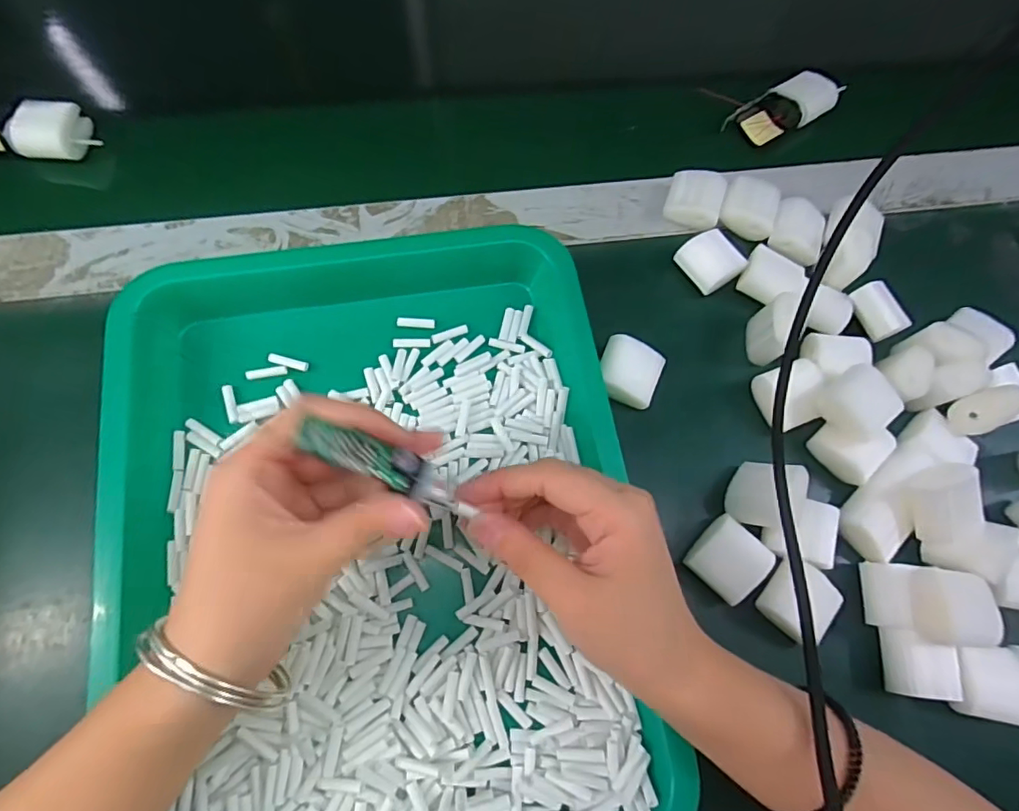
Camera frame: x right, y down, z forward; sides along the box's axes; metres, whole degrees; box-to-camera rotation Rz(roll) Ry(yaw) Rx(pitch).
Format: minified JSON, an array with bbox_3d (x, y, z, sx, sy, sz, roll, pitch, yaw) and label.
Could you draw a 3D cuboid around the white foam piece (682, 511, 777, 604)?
[{"bbox_3d":[0.119,0.084,0.292,0.036,0.021,0.036,42,74,12],"label":"white foam piece"}]

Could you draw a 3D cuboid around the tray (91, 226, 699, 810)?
[{"bbox_3d":[-0.066,0.057,0.275,0.254,0.030,0.350,-8,70,-5],"label":"tray"}]

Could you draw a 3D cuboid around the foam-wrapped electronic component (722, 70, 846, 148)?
[{"bbox_3d":[0.212,-0.231,0.411,0.088,0.016,0.041,-26,72,3],"label":"foam-wrapped electronic component"}]

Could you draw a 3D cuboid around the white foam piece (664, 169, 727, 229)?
[{"bbox_3d":[0.127,-0.143,0.366,0.036,0.019,0.038,18,70,4],"label":"white foam piece"}]

